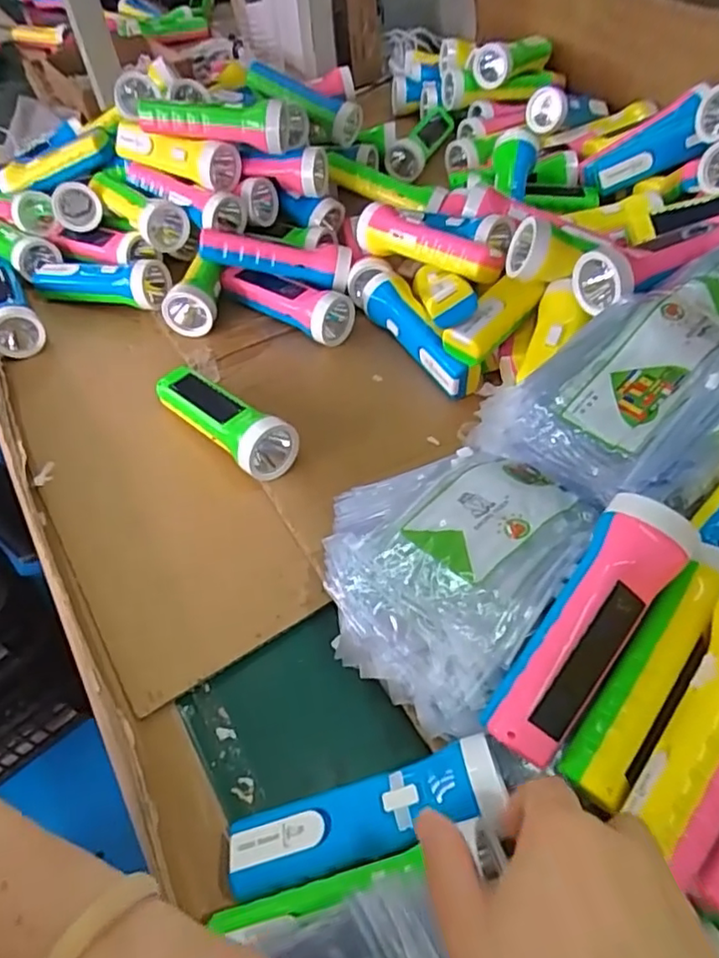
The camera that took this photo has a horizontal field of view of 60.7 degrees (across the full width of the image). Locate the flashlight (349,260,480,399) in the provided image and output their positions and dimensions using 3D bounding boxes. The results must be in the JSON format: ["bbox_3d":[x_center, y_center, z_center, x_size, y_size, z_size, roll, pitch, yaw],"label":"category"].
[{"bbox_3d":[0.054,-0.162,0.632,0.053,0.042,0.204,-30,56,-19],"label":"flashlight"}]

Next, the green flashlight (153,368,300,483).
[{"bbox_3d":[-0.126,-0.061,0.558,0.165,0.045,0.048,37,62,28],"label":"green flashlight"}]

